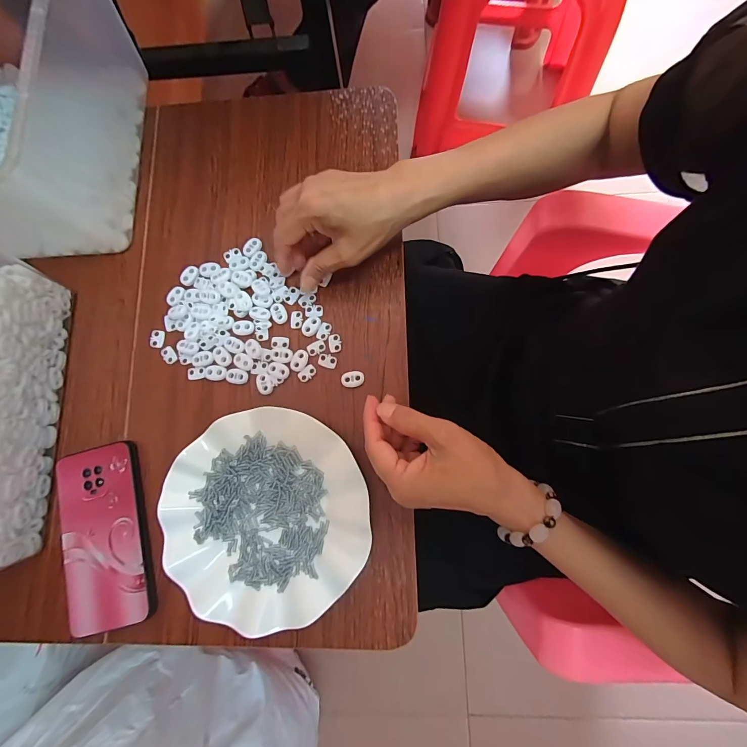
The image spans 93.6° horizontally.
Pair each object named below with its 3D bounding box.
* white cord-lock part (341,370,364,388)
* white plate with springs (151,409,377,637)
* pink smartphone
[{"bbox_3d":[-0.020,0.005,0.346,0.022,0.004,0.016,1,80,4],"label":"white cord-lock part"},{"bbox_3d":[-0.099,0.127,0.319,0.179,0.024,0.178,-1,80,4],"label":"white plate with springs"},{"bbox_3d":[-0.257,0.153,0.333,0.081,0.010,0.162,-15,79,1],"label":"pink smartphone"}]

